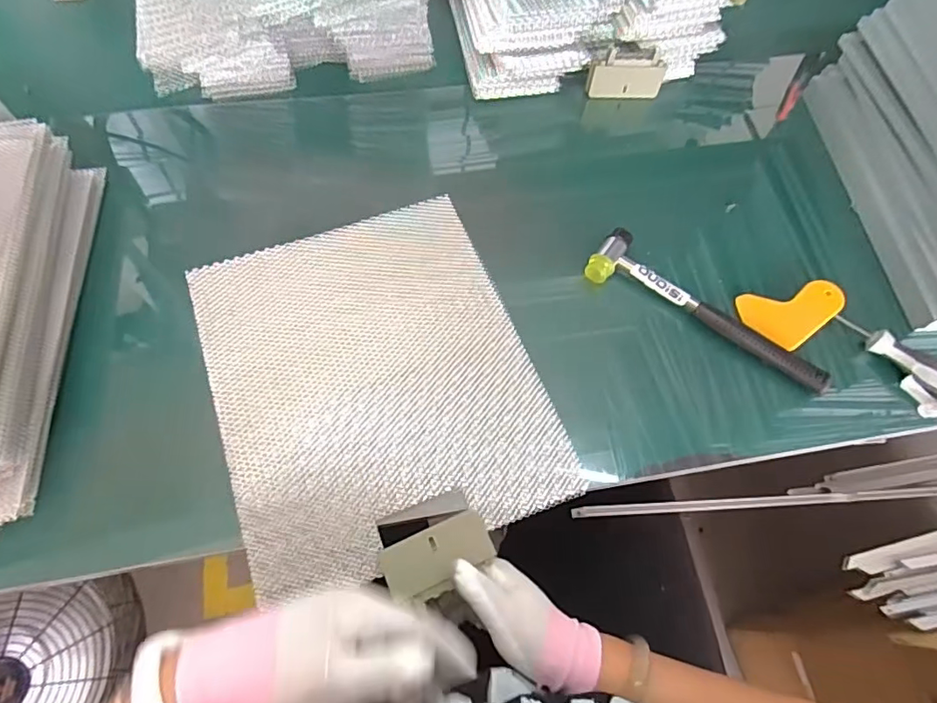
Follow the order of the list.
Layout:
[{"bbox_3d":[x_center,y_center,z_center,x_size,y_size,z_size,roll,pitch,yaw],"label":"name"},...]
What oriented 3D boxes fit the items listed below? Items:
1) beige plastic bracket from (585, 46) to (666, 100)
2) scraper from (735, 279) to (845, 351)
[{"bbox_3d":[0.189,-0.329,0.624,0.087,0.051,0.018,-2,65,-3],"label":"beige plastic bracket"},{"bbox_3d":[0.322,-0.036,0.514,0.097,0.009,0.065,-11,63,3],"label":"scraper"}]

